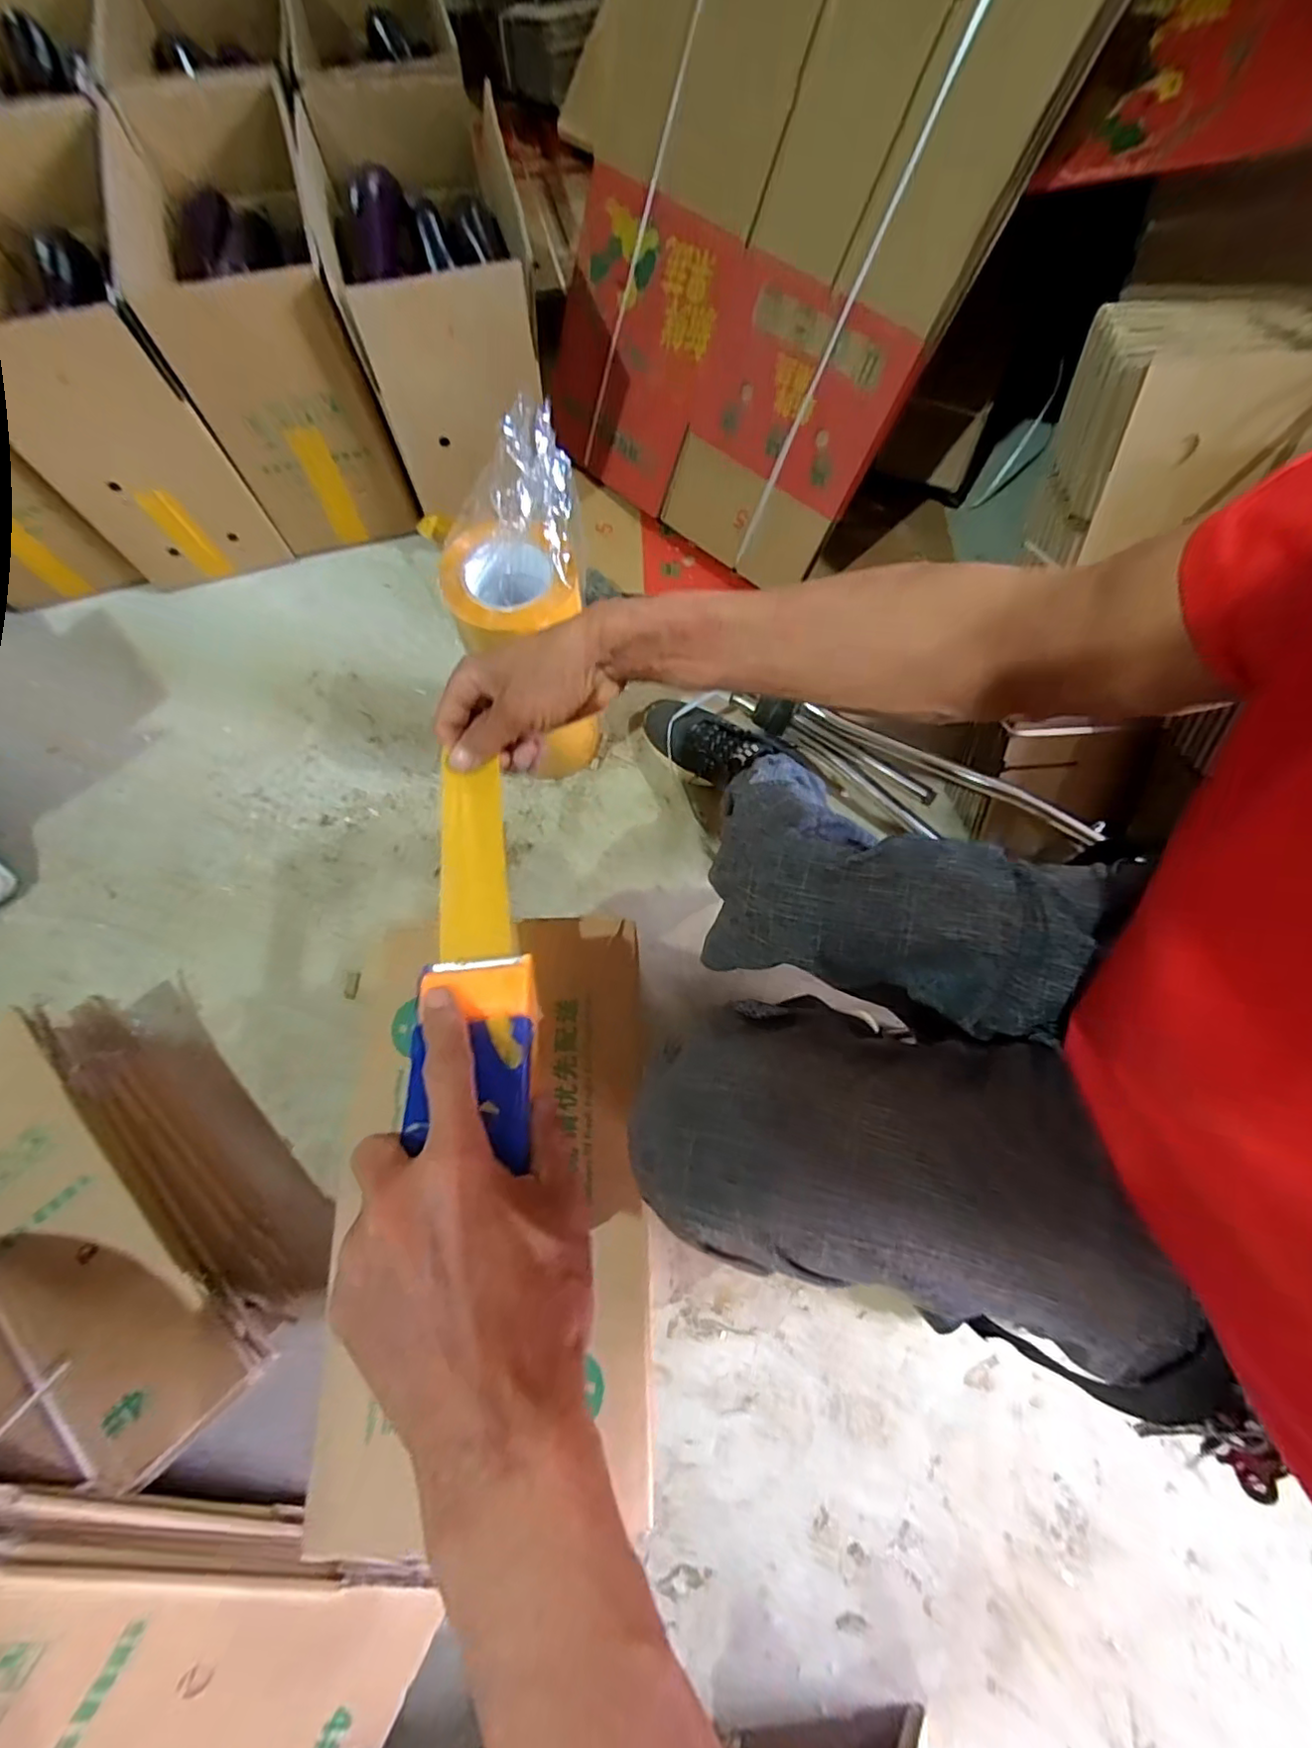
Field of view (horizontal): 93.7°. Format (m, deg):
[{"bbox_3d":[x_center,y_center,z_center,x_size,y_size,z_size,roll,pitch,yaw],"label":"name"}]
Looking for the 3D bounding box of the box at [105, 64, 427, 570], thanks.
[{"bbox_3d":[-0.495,-0.707,0.813,0.209,0.314,0.376,-15,74,-6],"label":"box"}]

